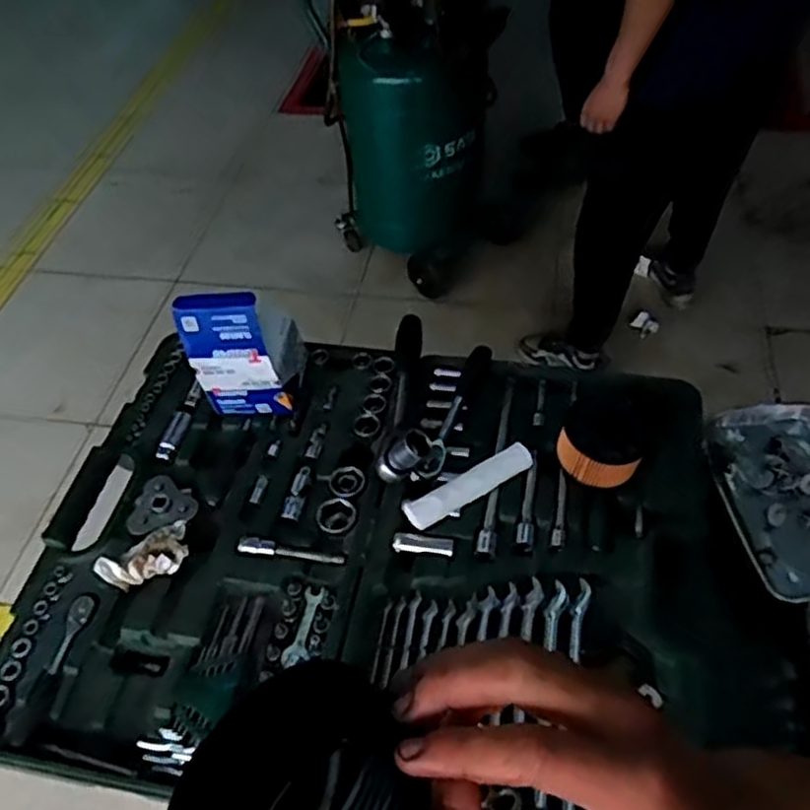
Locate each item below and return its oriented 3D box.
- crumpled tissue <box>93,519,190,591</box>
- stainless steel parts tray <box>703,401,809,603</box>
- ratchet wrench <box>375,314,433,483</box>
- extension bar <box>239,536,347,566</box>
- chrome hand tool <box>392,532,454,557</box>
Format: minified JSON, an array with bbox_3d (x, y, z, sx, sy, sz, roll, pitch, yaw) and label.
[{"bbox_3d":[-0.262,0.158,0.770,0.094,0.023,0.049,-35,56,-24],"label":"crumpled tissue"},{"bbox_3d":[0.423,0.097,0.814,0.151,0.040,0.235,-8,49,-2],"label":"stainless steel parts tray"},{"bbox_3d":[0.003,-0.016,0.883,0.058,0.062,0.246,0,49,4],"label":"ratchet wrench"},{"bbox_3d":[-0.119,0.154,0.784,0.114,0.013,0.018,8,50,11],"label":"extension bar"},{"bbox_3d":[0.020,0.147,0.789,0.063,0.014,0.018,6,50,9],"label":"chrome hand tool"}]

